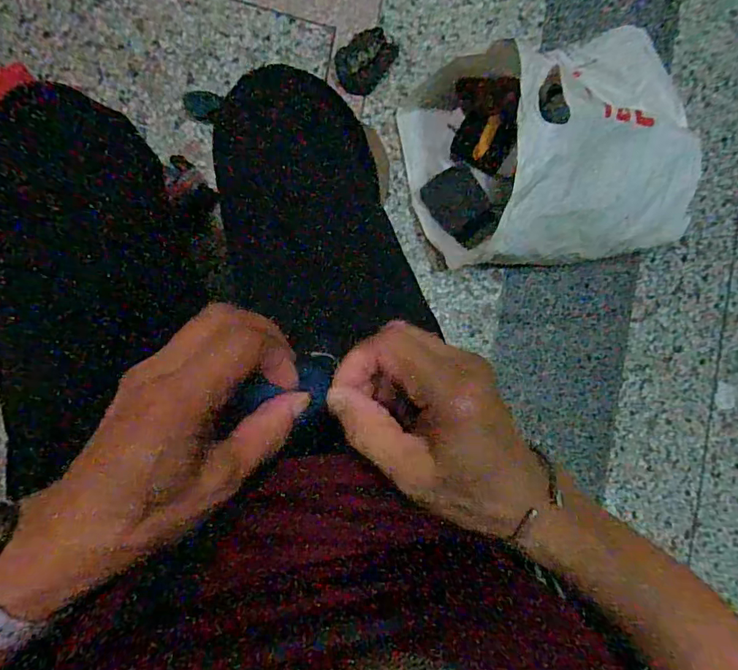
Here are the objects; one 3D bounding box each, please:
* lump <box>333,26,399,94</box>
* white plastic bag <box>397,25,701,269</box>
[{"bbox_3d":[-0.006,-0.452,0.795,0.076,0.031,0.099,45,85,-3],"label":"lump"},{"bbox_3d":[0.299,-0.286,0.736,0.421,0.245,0.334,-11,90,-5],"label":"white plastic bag"}]

